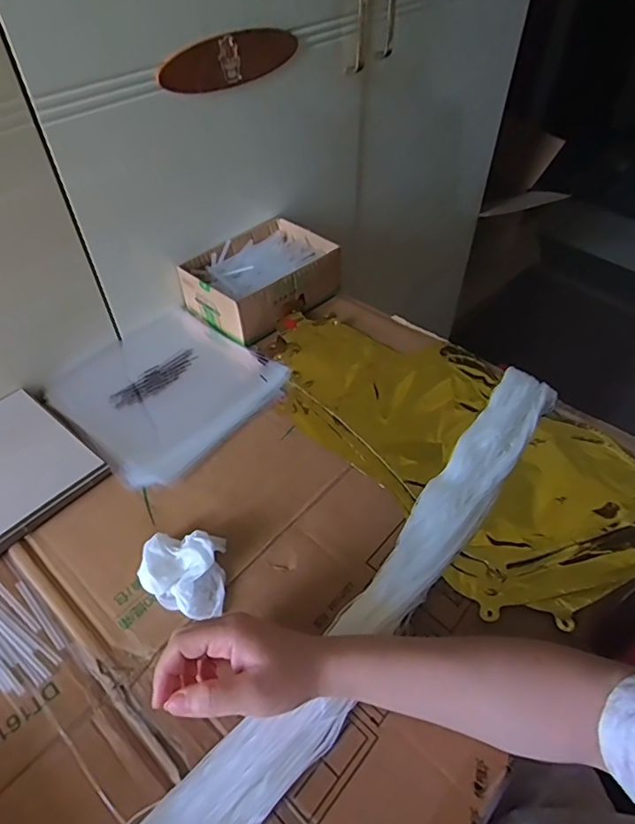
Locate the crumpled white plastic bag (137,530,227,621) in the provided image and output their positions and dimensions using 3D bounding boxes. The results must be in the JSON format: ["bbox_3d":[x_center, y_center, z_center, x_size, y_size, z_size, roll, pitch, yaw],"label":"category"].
[{"bbox_3d":[-0.114,0.137,0.433,0.066,0.030,0.068,-7,46,-3],"label":"crumpled white plastic bag"}]

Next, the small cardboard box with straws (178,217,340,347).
[{"bbox_3d":[-0.074,-0.179,0.695,0.191,0.073,0.137,-34,58,-28],"label":"small cardboard box with straws"}]

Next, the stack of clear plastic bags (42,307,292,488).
[{"bbox_3d":[-0.179,-0.029,0.607,0.222,0.019,0.218,29,54,28],"label":"stack of clear plastic bags"}]

